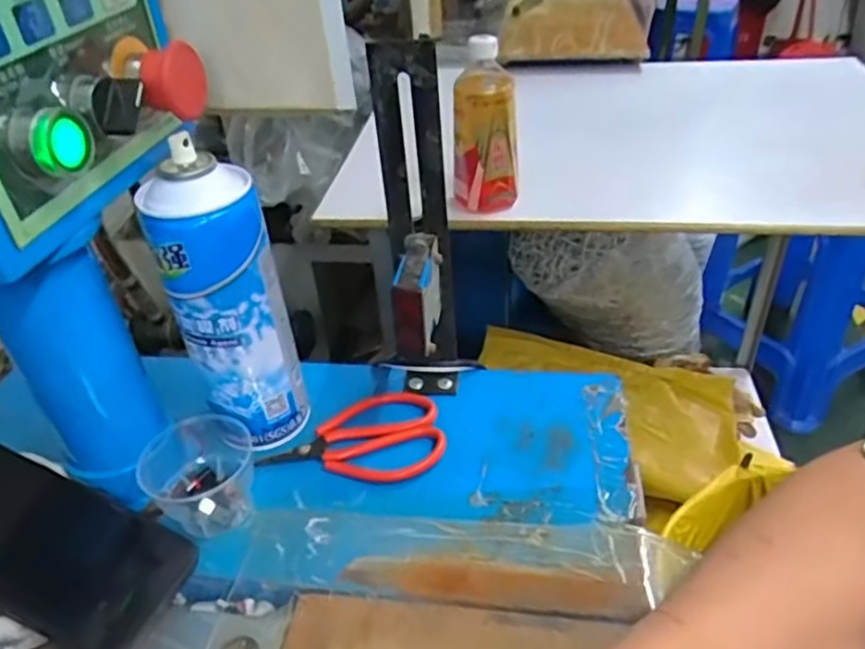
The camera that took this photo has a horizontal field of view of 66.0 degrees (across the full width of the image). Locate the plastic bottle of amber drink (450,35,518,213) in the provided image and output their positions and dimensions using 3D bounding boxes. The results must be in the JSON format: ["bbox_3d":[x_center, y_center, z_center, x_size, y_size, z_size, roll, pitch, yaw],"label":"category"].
[{"bbox_3d":[0.057,-0.220,0.747,0.072,0.178,0.054,-9,37,-6],"label":"plastic bottle of amber drink"}]

